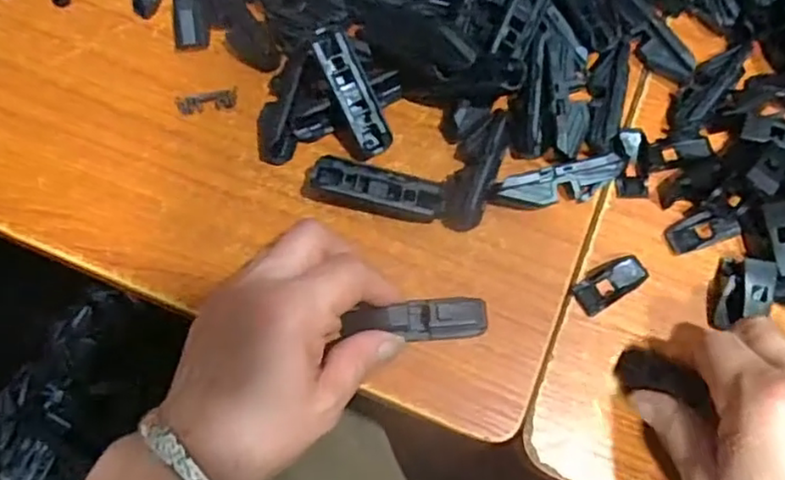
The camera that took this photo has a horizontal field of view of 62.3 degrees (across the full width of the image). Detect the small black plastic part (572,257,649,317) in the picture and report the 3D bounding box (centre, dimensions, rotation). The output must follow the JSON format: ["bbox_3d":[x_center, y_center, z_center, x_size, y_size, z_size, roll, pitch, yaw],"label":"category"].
[{"bbox_3d":[0.120,0.023,0.357,0.044,0.005,0.021,-31,75,-12],"label":"small black plastic part"}]

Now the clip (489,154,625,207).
[{"bbox_3d":[0.095,-0.031,0.368,0.074,0.019,0.018,-12,72,-6],"label":"clip"}]

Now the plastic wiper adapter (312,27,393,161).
[{"bbox_3d":[-0.025,-0.085,0.375,0.026,0.019,0.075,-22,105,-6],"label":"plastic wiper adapter"}]

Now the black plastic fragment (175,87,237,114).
[{"bbox_3d":[-0.112,-0.084,0.392,0.035,0.004,0.012,-6,72,-4],"label":"black plastic fragment"}]

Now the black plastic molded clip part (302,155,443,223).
[{"bbox_3d":[-0.009,-0.027,0.366,0.075,0.020,0.026,10,71,1],"label":"black plastic molded clip part"}]

